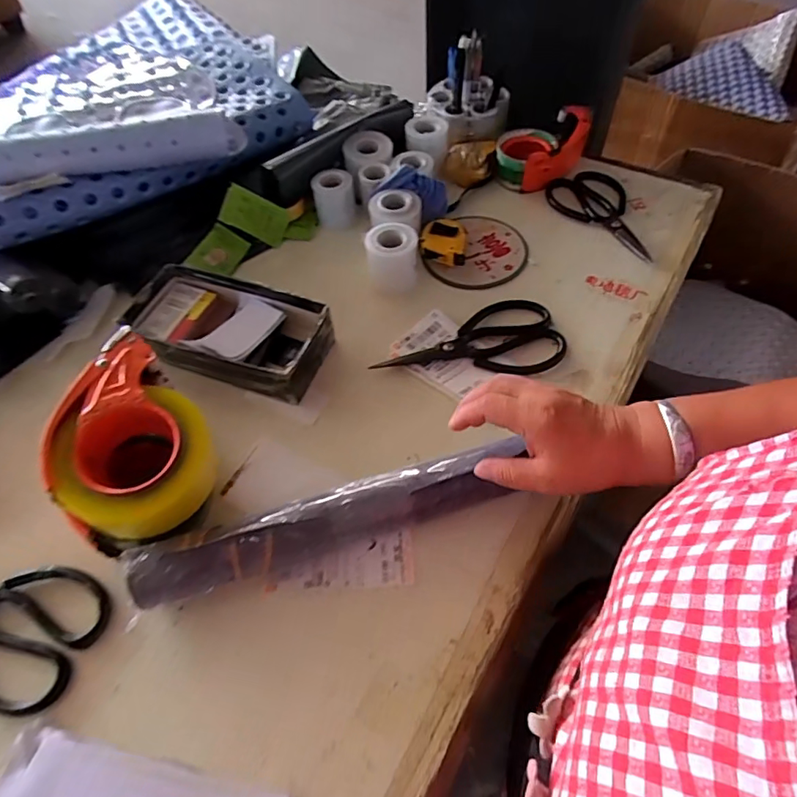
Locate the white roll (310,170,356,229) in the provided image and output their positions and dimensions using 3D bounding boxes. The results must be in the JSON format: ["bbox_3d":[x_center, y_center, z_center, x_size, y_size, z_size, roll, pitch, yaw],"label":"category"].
[{"bbox_3d":[-0.086,-0.268,0.683,0.052,0.053,0.043,-12,59,-6],"label":"white roll"}]

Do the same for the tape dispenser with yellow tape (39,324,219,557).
[{"bbox_3d":[-0.235,0.036,0.441,0.127,0.063,0.167,-30,62,-16],"label":"tape dispenser with yellow tape"}]

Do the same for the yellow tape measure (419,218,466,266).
[{"bbox_3d":[0.056,-0.197,0.649,0.056,0.031,0.062,4,59,4],"label":"yellow tape measure"}]

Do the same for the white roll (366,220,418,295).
[{"bbox_3d":[-0.008,-0.170,0.619,0.059,0.056,0.062,-1,58,1],"label":"white roll"}]

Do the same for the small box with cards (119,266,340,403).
[{"bbox_3d":[-0.189,-0.076,0.569,0.219,0.047,0.112,18,60,12],"label":"small box with cards"}]

